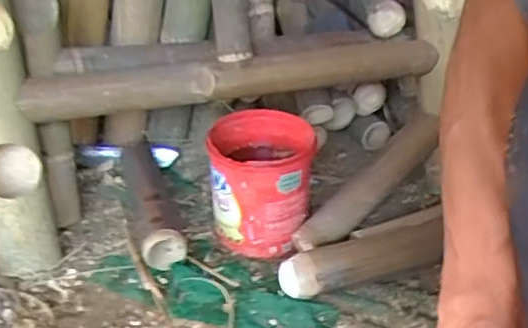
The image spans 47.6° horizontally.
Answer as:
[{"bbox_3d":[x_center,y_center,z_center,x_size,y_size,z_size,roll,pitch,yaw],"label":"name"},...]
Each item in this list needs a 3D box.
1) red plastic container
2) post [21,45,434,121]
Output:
[{"bbox_3d":[-0.006,0.022,0.818,0.136,0.139,0.138,1,29,2],"label":"red plastic container"},{"bbox_3d":[-0.027,-0.124,0.829,0.578,0.049,0.060,-11,31,-17],"label":"post"}]

